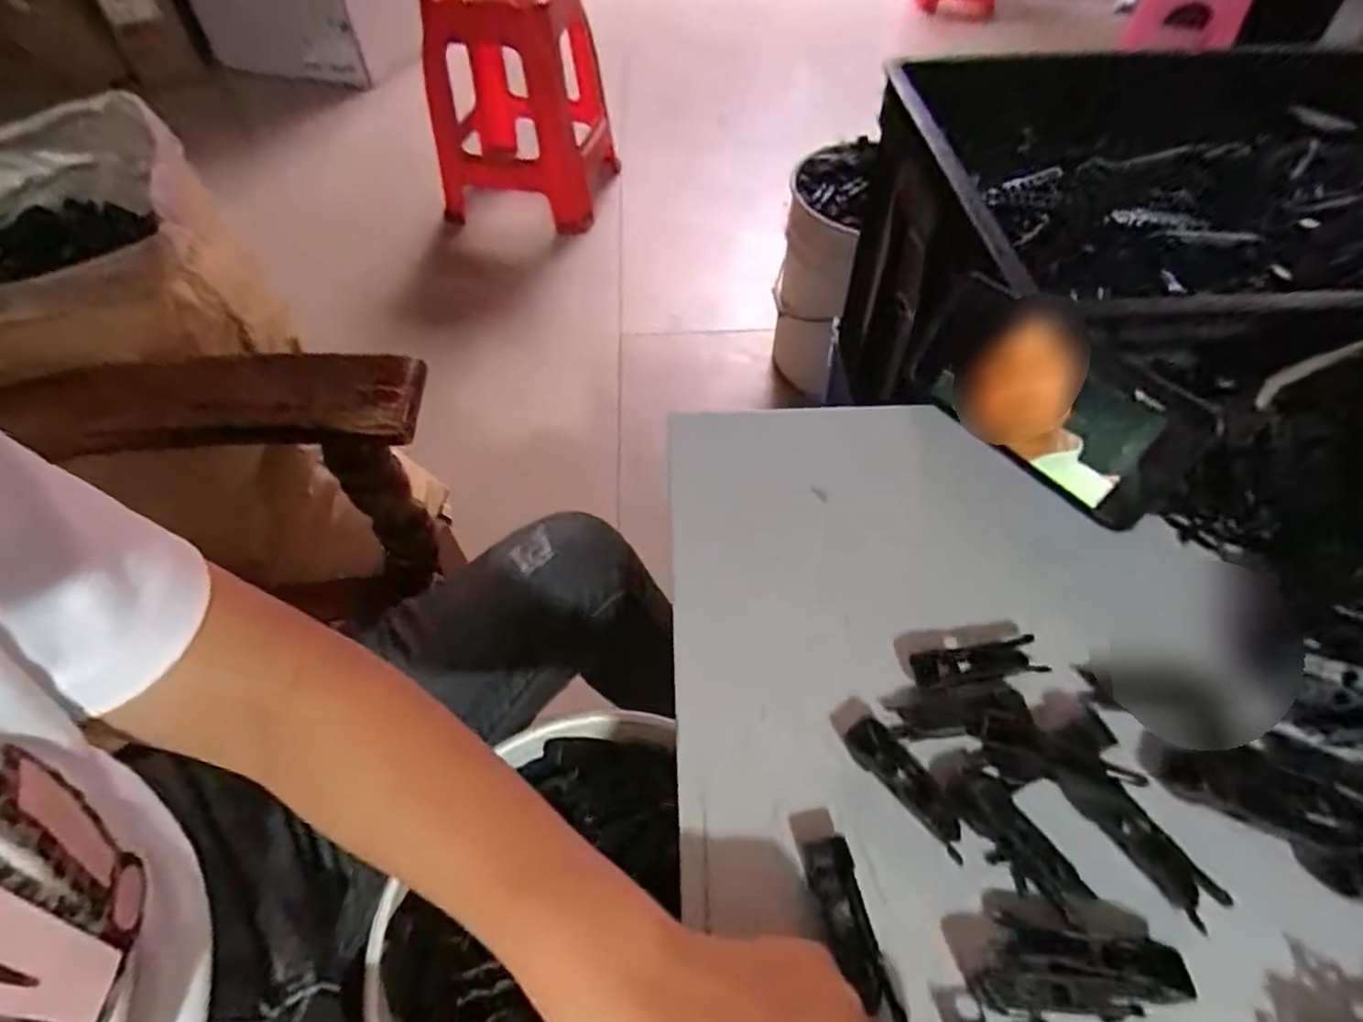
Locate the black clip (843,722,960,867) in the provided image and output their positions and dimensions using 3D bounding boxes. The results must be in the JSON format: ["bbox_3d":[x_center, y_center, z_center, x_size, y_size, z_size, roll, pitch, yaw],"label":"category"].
[{"bbox_3d":[0.103,0.122,0.305,0.019,0.009,0.065,-33,59,-23],"label":"black clip"}]

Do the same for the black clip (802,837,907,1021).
[{"bbox_3d":[0.069,0.168,0.274,0.017,0.014,0.065,-15,56,-8],"label":"black clip"}]

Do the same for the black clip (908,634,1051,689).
[{"bbox_3d":[0.148,0.076,0.338,0.064,0.011,0.017,-7,52,-5],"label":"black clip"}]

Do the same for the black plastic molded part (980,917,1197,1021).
[{"bbox_3d":[0.152,0.175,0.257,0.071,0.020,0.029,4,52,4],"label":"black plastic molded part"}]

